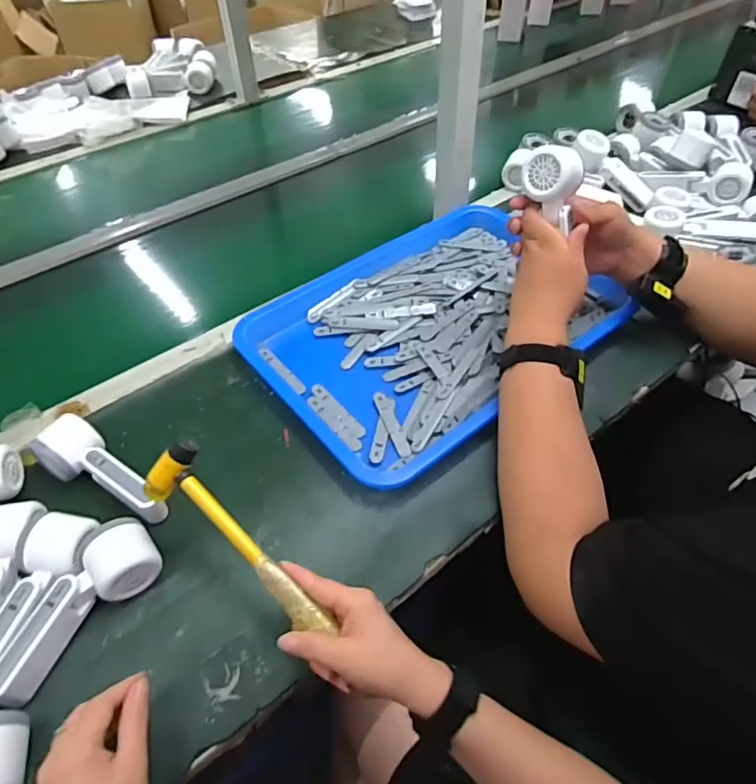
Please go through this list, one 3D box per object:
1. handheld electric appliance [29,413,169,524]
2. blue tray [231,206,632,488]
[{"bbox_3d":[-0.289,0.086,0.574,0.162,0.056,0.057,32,56,11],"label":"handheld electric appliance"},{"bbox_3d":[0.069,-0.095,0.730,0.462,0.038,0.351,-32,55,-23],"label":"blue tray"}]

